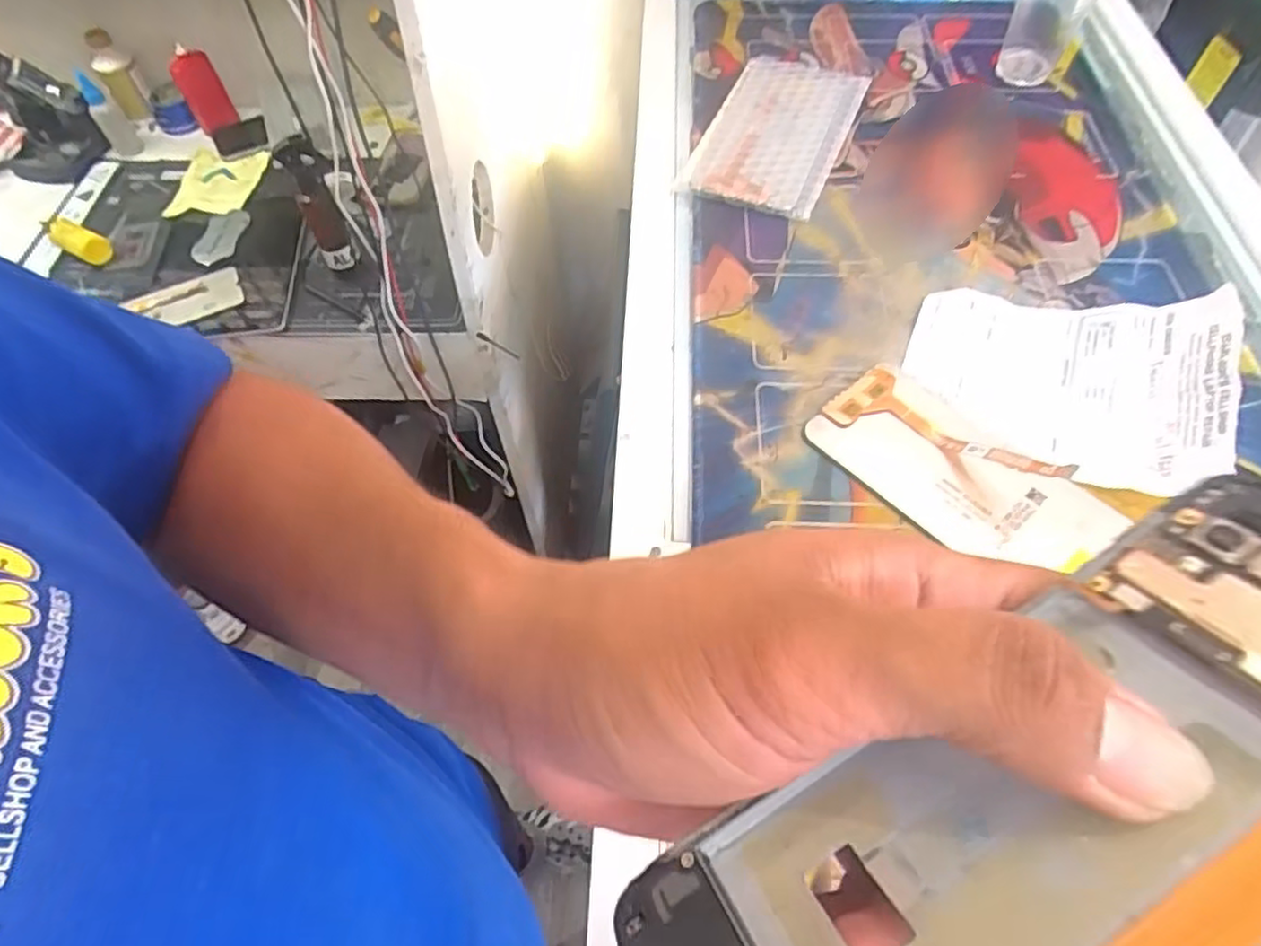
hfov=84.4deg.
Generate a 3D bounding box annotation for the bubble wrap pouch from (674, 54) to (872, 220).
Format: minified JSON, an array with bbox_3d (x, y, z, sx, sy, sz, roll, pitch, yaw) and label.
[{"bbox_3d":[0.104,-0.242,0.482,0.088,0.011,0.172,19,60,13],"label":"bubble wrap pouch"}]

